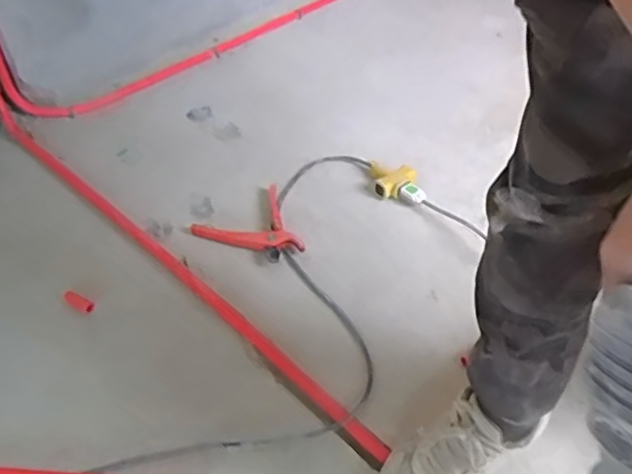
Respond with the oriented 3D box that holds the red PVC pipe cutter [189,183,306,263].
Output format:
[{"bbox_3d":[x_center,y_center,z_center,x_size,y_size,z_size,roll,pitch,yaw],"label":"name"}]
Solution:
[{"bbox_3d":[-0.113,-0.012,1.082,0.184,0.021,0.162,-26,52,-25],"label":"red PVC pipe cutter"}]

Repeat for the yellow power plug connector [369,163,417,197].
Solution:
[{"bbox_3d":[0.149,-0.113,1.175,0.093,0.037,0.083,10,46,8],"label":"yellow power plug connector"}]

